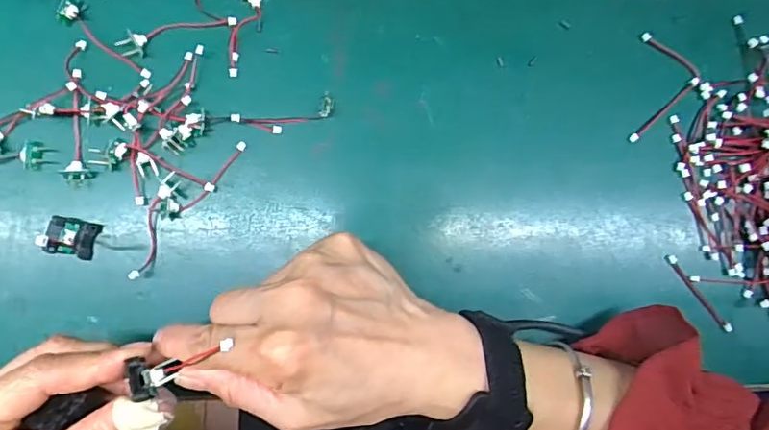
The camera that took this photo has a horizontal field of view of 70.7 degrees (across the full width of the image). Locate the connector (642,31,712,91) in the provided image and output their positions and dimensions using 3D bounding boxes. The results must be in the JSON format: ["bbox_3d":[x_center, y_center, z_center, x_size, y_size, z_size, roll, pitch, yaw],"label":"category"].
[{"bbox_3d":[0.181,-0.096,0.334,0.054,0.004,0.009,41,84,0],"label":"connector"}]

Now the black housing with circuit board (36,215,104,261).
[{"bbox_3d":[-0.174,0.012,0.299,0.025,0.013,0.020,14,85,-3],"label":"black housing with circuit board"}]

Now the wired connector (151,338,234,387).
[{"bbox_3d":[-0.085,0.064,0.234,0.052,0.009,0.006,-28,90,36],"label":"wired connector"}]

